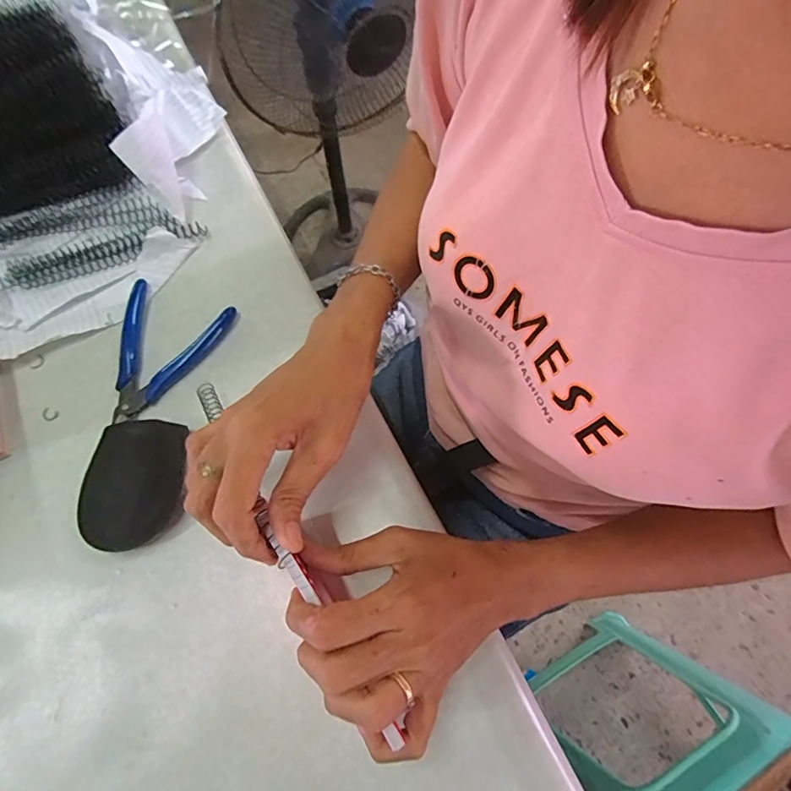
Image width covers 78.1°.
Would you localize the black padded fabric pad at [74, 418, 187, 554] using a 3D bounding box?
[{"bbox_3d":[-0.182,0.062,0.343,0.062,0.022,0.088,5,71,4],"label":"black padded fabric pad"}]

